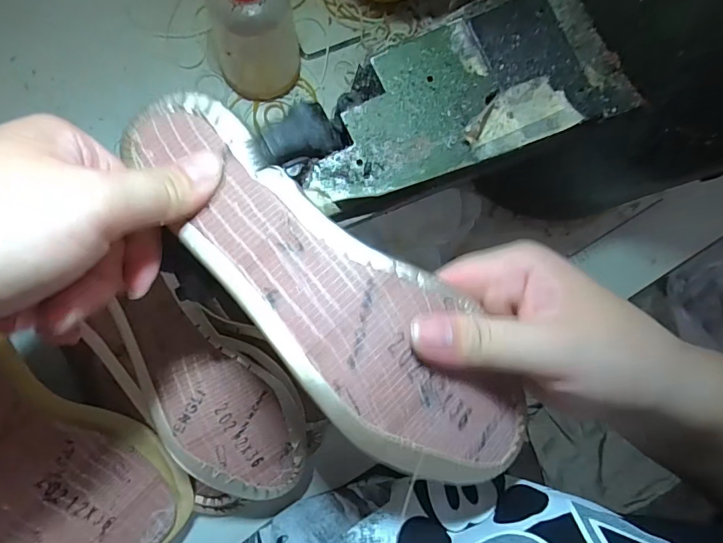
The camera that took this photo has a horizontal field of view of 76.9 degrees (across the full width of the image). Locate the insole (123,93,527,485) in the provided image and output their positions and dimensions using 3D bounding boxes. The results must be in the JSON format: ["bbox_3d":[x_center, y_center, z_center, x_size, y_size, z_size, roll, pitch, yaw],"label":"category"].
[{"bbox_3d":[-0.011,0.010,0.196,0.067,0.031,0.217,-44,92,-9],"label":"insole"}]

